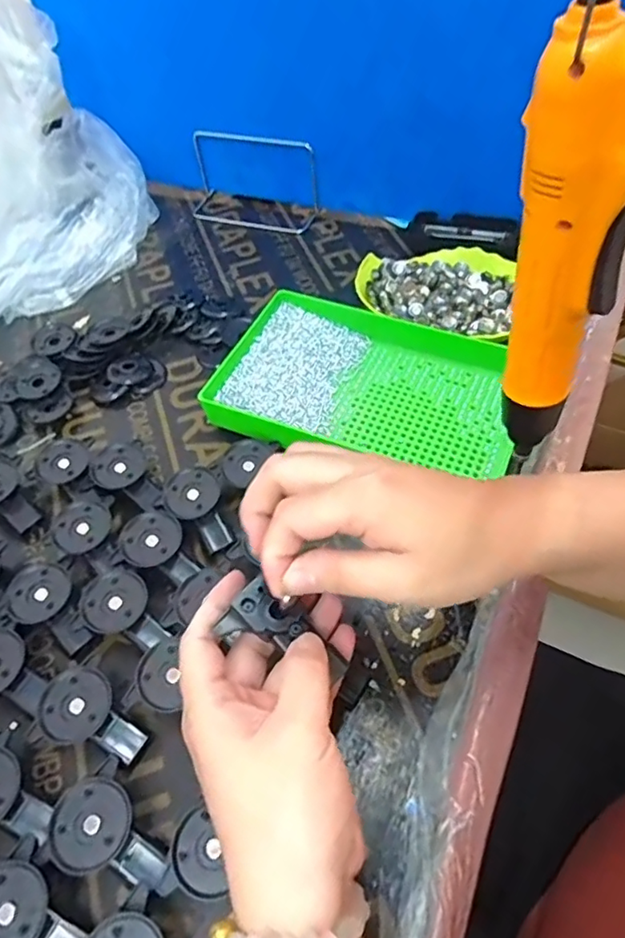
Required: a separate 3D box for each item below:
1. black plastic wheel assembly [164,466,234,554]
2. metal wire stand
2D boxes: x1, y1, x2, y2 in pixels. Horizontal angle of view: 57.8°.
[{"bbox_3d":[-0.083,0.033,0.424,0.039,0.034,0.063,-25,56,-12],"label":"black plastic wheel assembly"},{"bbox_3d":[-0.072,-0.327,0.642,0.148,0.079,0.059,17,58,16],"label":"metal wire stand"}]

